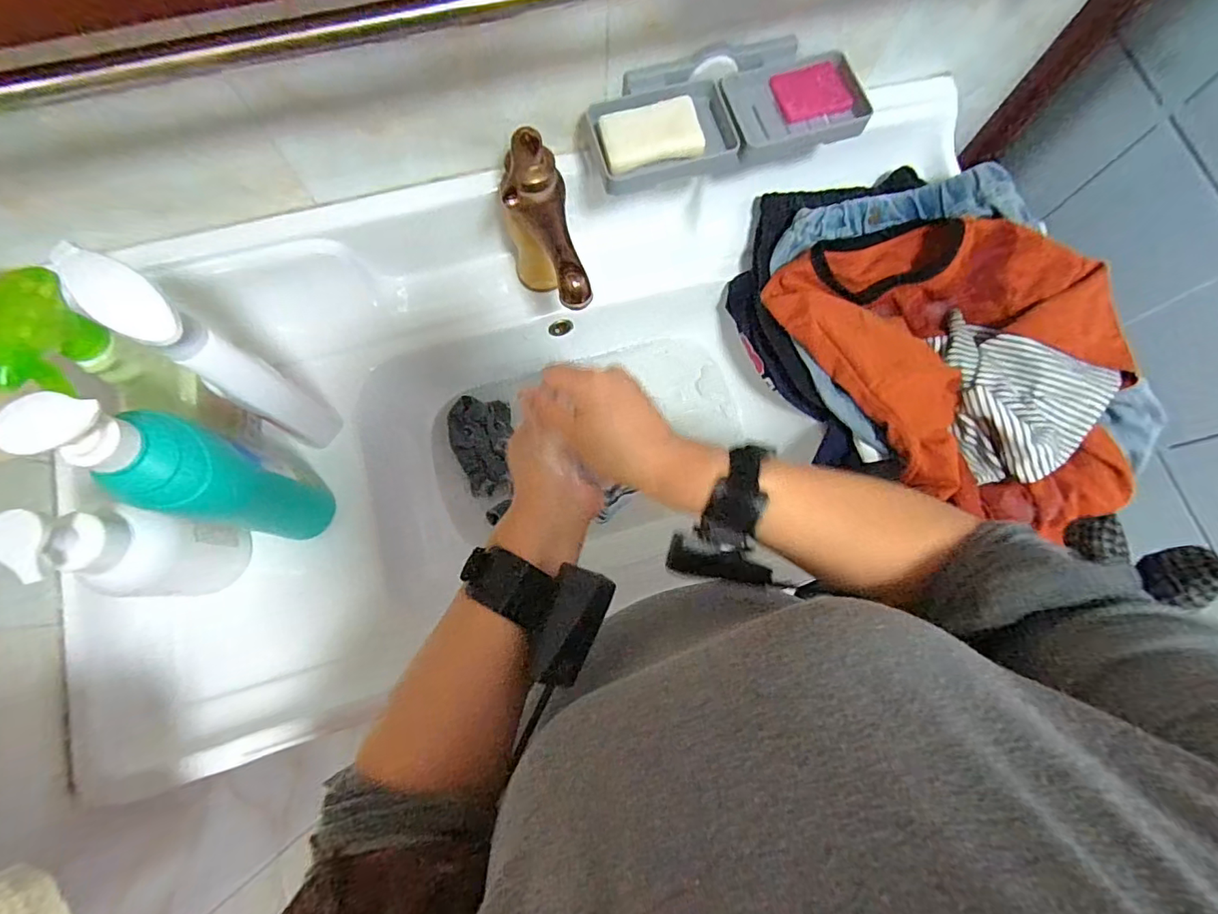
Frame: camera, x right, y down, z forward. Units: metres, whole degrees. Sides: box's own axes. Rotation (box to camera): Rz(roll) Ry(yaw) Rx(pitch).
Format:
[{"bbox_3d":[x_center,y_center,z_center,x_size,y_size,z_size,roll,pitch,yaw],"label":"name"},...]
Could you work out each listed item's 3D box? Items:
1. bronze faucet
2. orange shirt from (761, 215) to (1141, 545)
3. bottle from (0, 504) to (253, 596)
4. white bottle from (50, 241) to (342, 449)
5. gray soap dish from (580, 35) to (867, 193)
[{"bbox_3d":[-0.057,-0.203,0.464,0.058,0.074,0.148,-12,77,-5],"label":"bronze faucet"},{"bbox_3d":[0.370,-0.100,0.538,0.265,0.079,0.381,-34,80,-9],"label":"orange shirt"},{"bbox_3d":[-0.374,0.078,0.430,0.054,0.180,0.065,-1,76,-2],"label":"bottle"},{"bbox_3d":[-0.313,-0.076,0.441,0.089,0.239,0.039,36,78,7],"label":"white bottle"},{"bbox_3d":[0.113,-0.327,0.502,0.265,0.032,0.104,-17,77,-6],"label":"gray soap dish"}]

